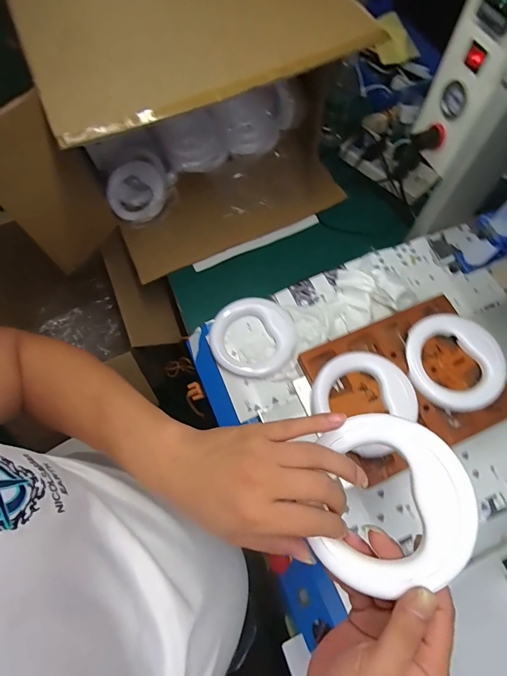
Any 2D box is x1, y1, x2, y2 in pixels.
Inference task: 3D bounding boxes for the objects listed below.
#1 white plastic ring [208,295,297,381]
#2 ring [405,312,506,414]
[{"bbox_3d":[0.000,-0.001,0.585,0.131,0.013,0.130,-1,69,2],"label":"white plastic ring"},{"bbox_3d":[0.269,0.030,0.506,0.119,0.018,0.136,1,69,2],"label":"ring"}]

